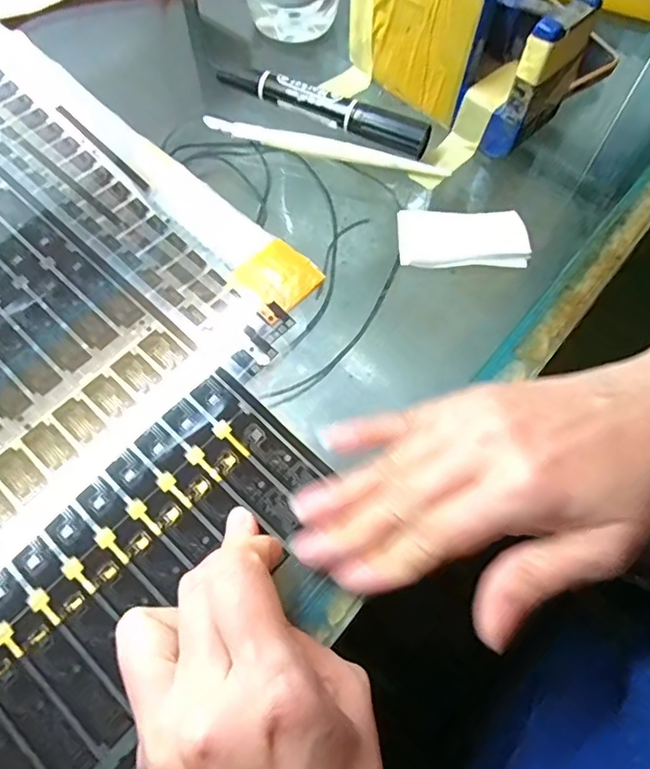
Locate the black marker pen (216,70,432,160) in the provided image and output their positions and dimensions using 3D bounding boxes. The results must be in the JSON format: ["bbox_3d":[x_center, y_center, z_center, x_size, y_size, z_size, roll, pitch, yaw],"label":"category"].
[{"bbox_3d":[-0.002,-0.171,0.332,0.138,0.016,0.015,26,67,10],"label":"black marker pen"}]

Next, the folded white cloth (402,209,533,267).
[{"bbox_3d":[0.075,-0.080,0.300,0.068,0.009,0.038,0,65,-1],"label":"folded white cloth"}]

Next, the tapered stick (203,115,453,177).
[{"bbox_3d":[-0.001,-0.143,0.326,0.151,0.009,0.012,14,66,5],"label":"tapered stick"}]

